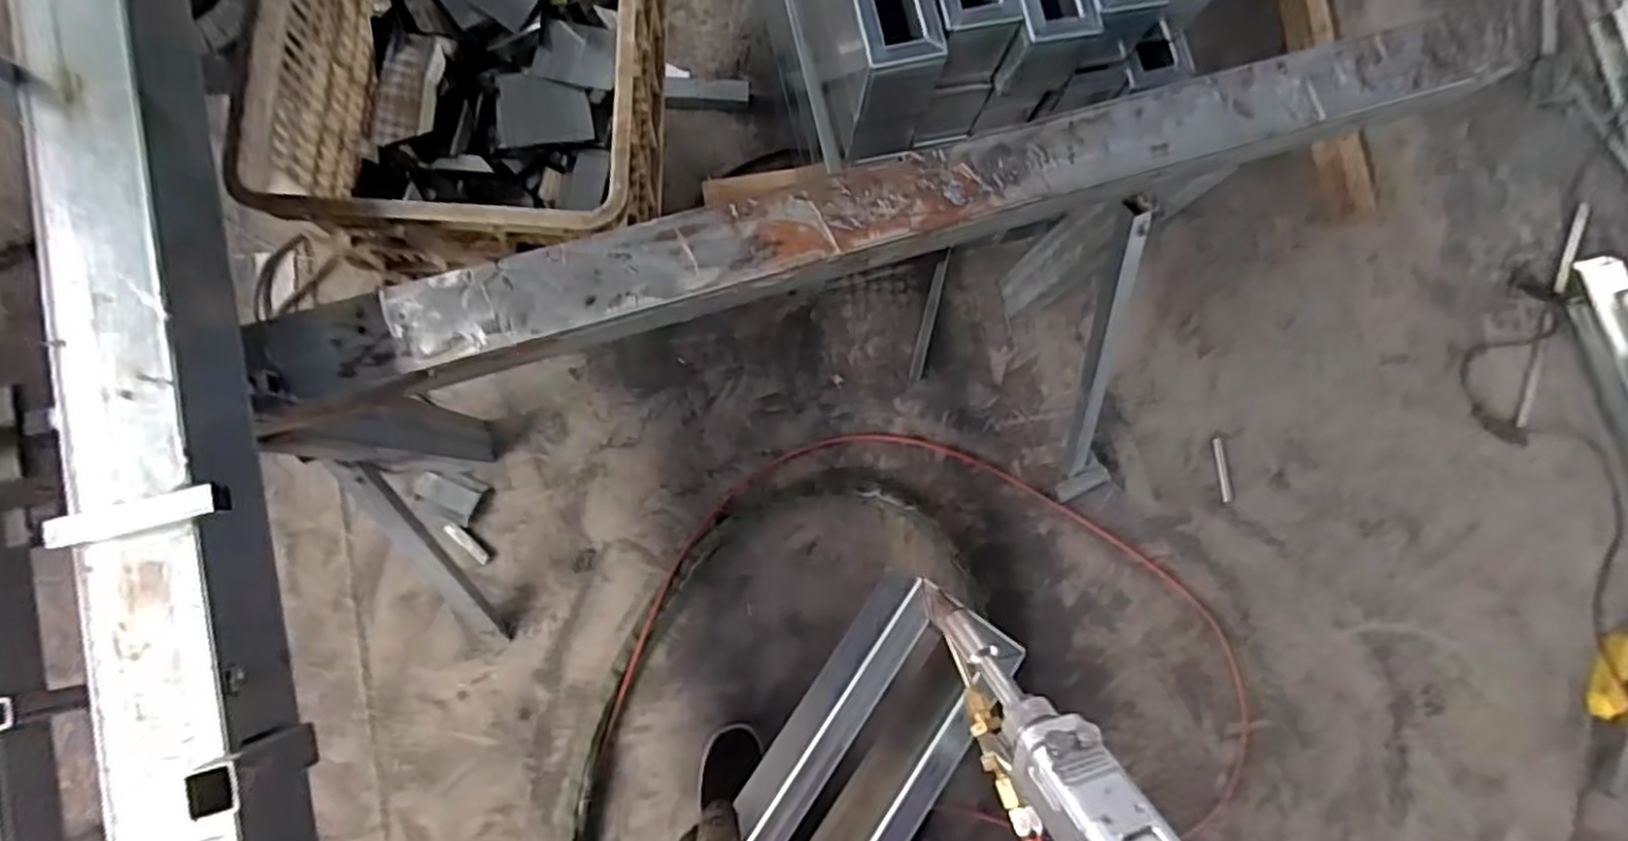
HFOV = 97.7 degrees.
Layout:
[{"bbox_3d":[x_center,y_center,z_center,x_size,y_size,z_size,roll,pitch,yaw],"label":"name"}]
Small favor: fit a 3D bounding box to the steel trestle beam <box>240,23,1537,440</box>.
[{"bbox_3d":[0.118,-0.212,0.690,1.274,0.081,0.099,-17,83,-7],"label":"steel trestle beam"}]

